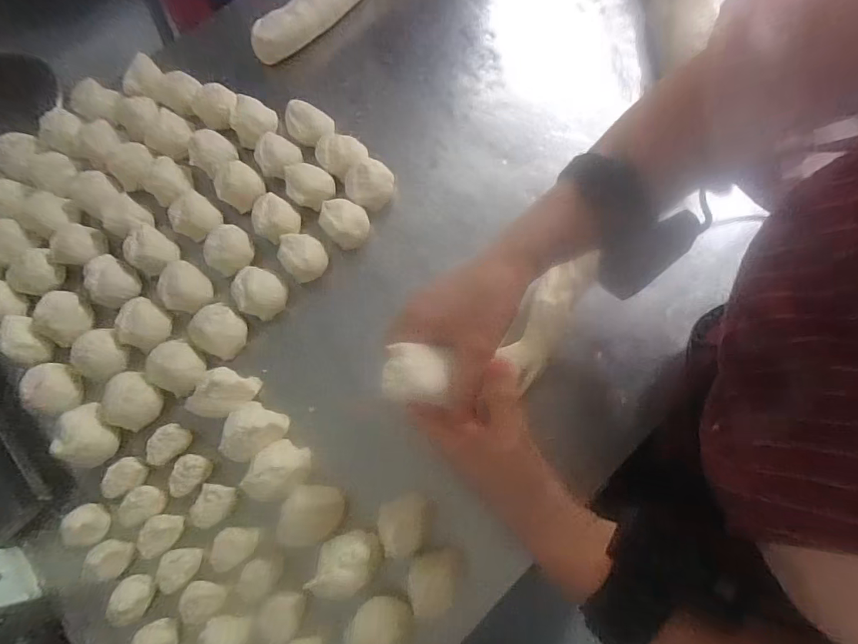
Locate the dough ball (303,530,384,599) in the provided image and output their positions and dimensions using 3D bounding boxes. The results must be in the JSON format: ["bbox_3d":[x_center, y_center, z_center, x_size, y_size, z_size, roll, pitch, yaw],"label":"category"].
[{"bbox_3d":[-0.069,0.200,0.381,0.055,0.040,0.042,-25,70,-7],"label":"dough ball"}]

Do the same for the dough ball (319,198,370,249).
[{"bbox_3d":[-0.092,-0.109,0.501,0.048,0.033,0.050,-1,69,2],"label":"dough ball"}]

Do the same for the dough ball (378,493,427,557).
[{"bbox_3d":[-0.020,0.167,0.381,0.040,0.039,0.041,-1,69,2],"label":"dough ball"}]

